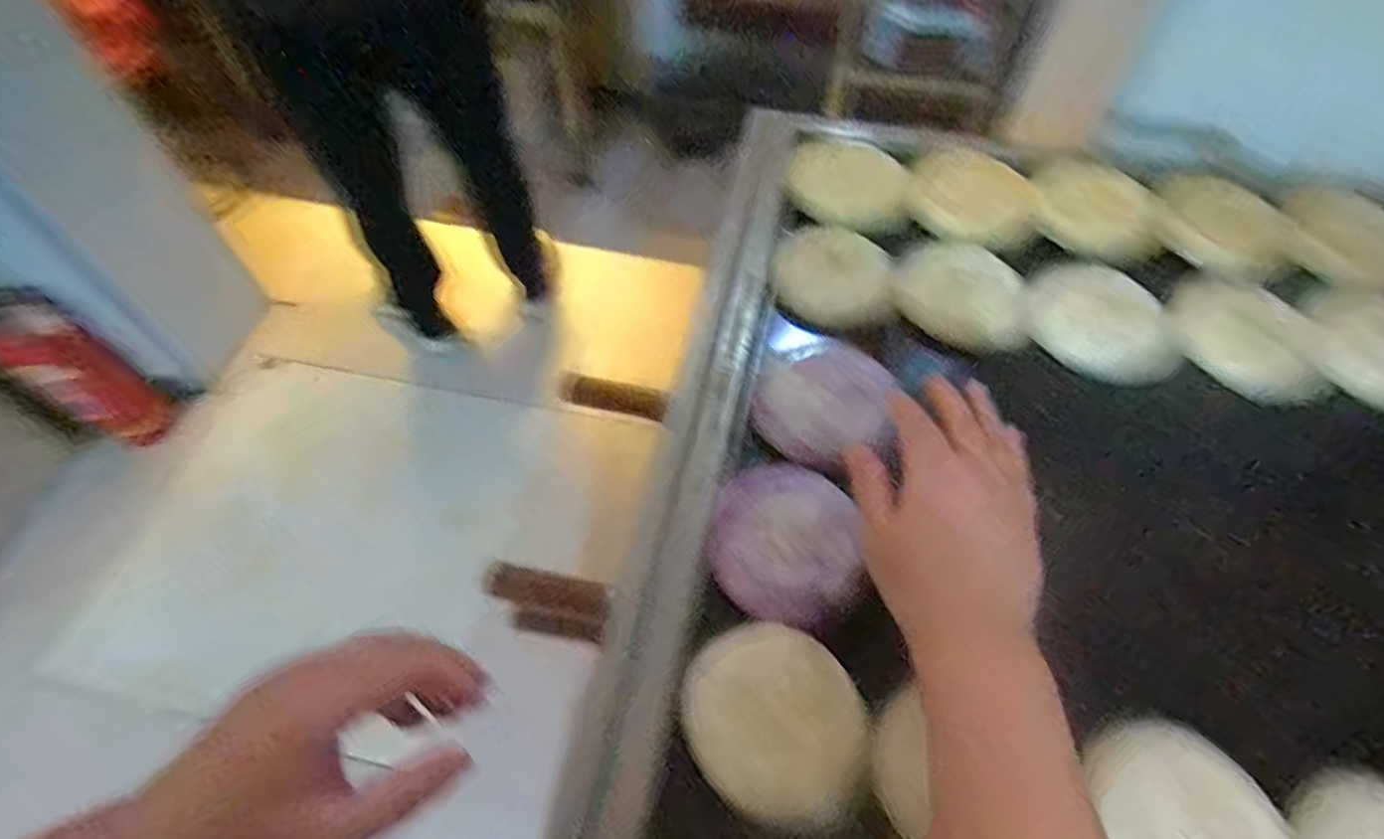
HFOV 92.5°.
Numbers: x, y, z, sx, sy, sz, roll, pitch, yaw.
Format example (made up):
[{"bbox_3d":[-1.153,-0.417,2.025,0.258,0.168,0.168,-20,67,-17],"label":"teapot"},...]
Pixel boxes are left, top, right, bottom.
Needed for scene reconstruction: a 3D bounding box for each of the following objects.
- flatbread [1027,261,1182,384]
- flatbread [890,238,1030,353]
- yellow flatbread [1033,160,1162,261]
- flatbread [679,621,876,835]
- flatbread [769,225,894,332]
[{"bbox_3d":[0.337,-0.081,0.552,0.100,0.006,0.111,-8,69,3],"label":"flatbread"},{"bbox_3d":[0.226,-0.105,0.558,0.111,0.005,0.093,7,74,-3],"label":"flatbread"},{"bbox_3d":[0.365,-0.194,0.600,0.105,0.007,0.117,10,58,7],"label":"yellow flatbread"},{"bbox_3d":[0.044,0.164,0.364,0.089,0.020,0.101,-35,63,-20],"label":"flatbread"},{"bbox_3d":[0.117,-0.121,0.549,0.104,0.011,0.118,11,53,-8],"label":"flatbread"}]

